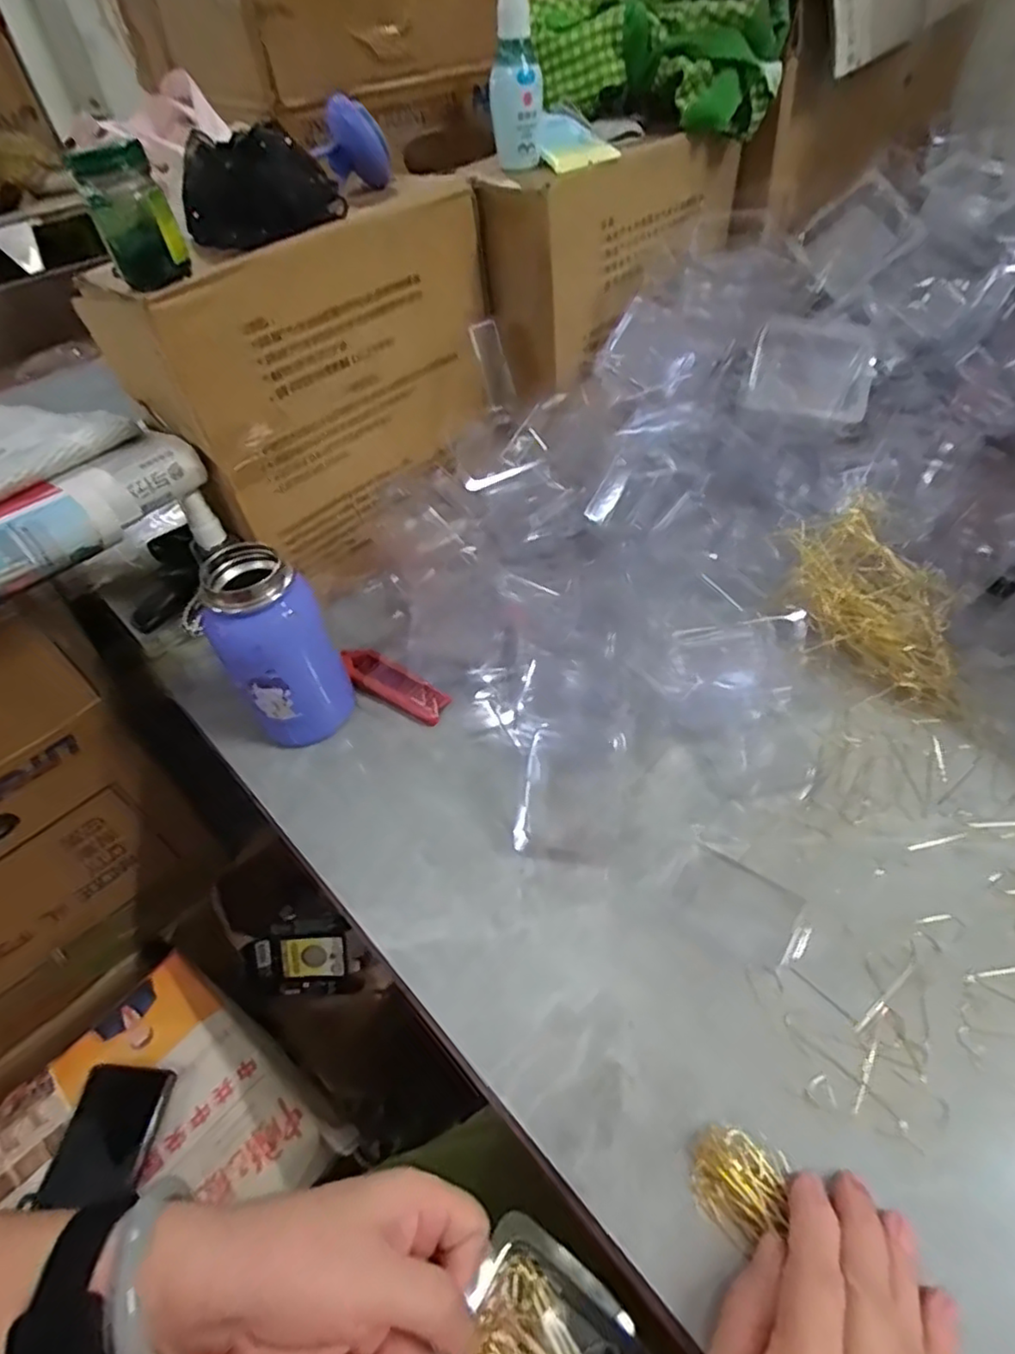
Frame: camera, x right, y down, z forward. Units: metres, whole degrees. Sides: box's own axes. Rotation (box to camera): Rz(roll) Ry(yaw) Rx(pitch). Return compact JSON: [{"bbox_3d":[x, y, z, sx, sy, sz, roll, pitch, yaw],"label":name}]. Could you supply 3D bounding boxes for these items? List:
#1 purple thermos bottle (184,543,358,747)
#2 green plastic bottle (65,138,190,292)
[{"bbox_3d":[-0.157,-0.012,0.455,0.073,0.144,0.063,-27,51,-17],"label":"purple thermos bottle"},{"bbox_3d":[-0.216,-0.264,0.379,0.042,0.067,0.033,-23,50,-14],"label":"green plastic bottle"}]

